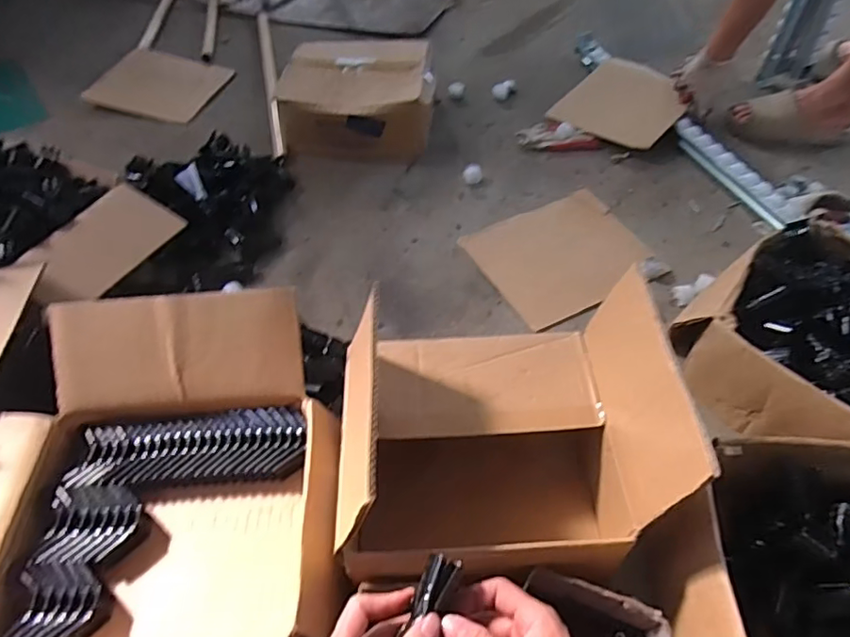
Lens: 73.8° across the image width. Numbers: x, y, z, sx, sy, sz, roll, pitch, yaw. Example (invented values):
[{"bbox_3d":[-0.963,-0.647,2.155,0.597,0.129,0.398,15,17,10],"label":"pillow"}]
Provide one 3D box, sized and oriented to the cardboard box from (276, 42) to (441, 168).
[{"bbox_3d":[-0.147,-0.499,1.294,0.333,0.135,0.285,2,52,6],"label":"cardboard box"}]

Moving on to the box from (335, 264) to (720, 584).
[{"bbox_3d":[0.081,0.144,0.678,0.349,0.274,0.290,-5,52,0],"label":"box"}]

